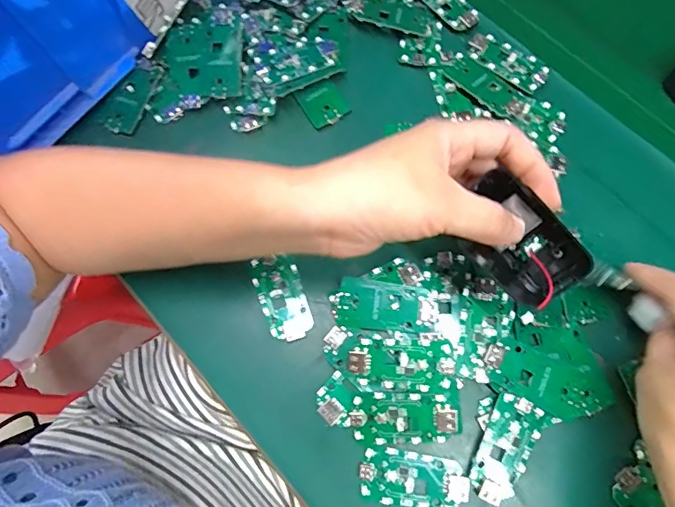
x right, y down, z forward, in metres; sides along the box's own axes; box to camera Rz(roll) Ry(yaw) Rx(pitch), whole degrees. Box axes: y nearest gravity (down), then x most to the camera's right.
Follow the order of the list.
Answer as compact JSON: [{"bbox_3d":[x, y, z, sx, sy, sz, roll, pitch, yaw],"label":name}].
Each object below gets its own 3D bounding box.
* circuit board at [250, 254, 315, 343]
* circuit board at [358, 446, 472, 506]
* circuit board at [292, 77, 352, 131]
[{"bbox_3d":[-0.038,0.030,0.295,0.031,0.005,0.059,-19,75,-5],"label":"circuit board"},{"bbox_3d":[0.047,0.138,0.263,0.064,0.006,0.032,6,74,2],"label":"circuit board"},{"bbox_3d":[-0.011,-0.115,0.329,0.032,0.004,0.034,-32,88,-9],"label":"circuit board"}]

